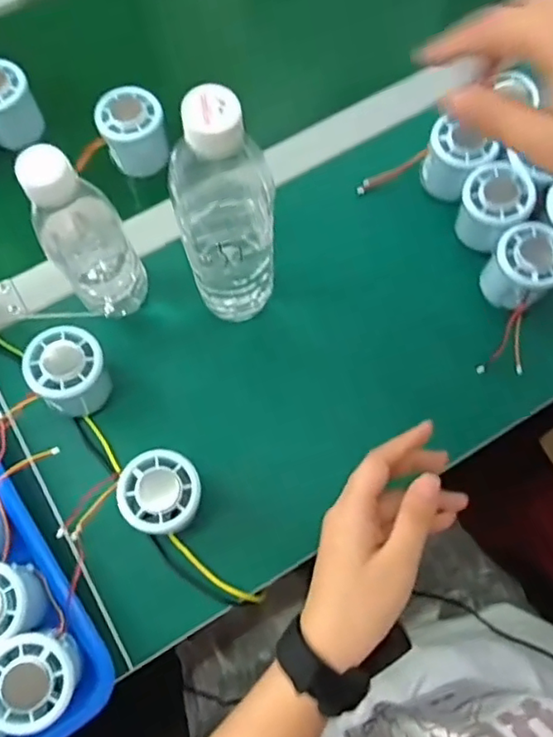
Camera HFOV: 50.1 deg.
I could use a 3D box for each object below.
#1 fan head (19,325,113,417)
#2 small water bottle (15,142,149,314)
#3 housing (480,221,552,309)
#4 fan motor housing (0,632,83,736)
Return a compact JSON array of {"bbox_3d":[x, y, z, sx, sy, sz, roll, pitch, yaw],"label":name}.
[{"bbox_3d":[-0.164,0.004,0.472,0.054,0.067,0.058,0,72,-1],"label":"fan head"},{"bbox_3d":[-0.142,-0.098,0.447,0.056,0.186,0.058,-31,75,-11],"label":"small water bottle"},{"bbox_3d":[0.207,-0.085,0.495,0.056,0.053,0.054,0,72,-1],"label":"housing"},{"bbox_3d":[-0.159,0.205,0.390,0.052,0.039,0.055,0,72,-1],"label":"fan motor housing"}]

